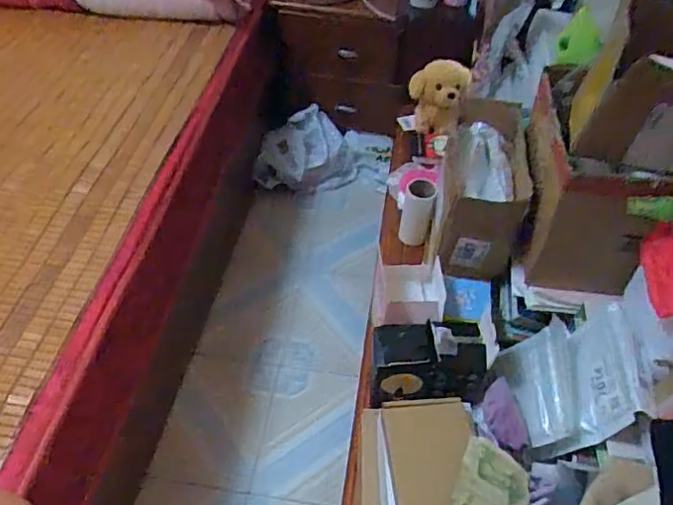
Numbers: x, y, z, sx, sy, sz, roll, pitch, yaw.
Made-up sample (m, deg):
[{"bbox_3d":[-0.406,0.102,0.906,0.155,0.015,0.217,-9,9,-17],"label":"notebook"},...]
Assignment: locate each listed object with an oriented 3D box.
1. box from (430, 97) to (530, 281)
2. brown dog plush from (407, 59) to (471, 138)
[{"bbox_3d":[0.194,-0.084,0.756,0.090,0.122,0.221,11,50,9],"label":"box"},{"bbox_3d":[0.178,-0.273,1.014,0.100,0.122,0.072,19,51,15],"label":"brown dog plush"}]

